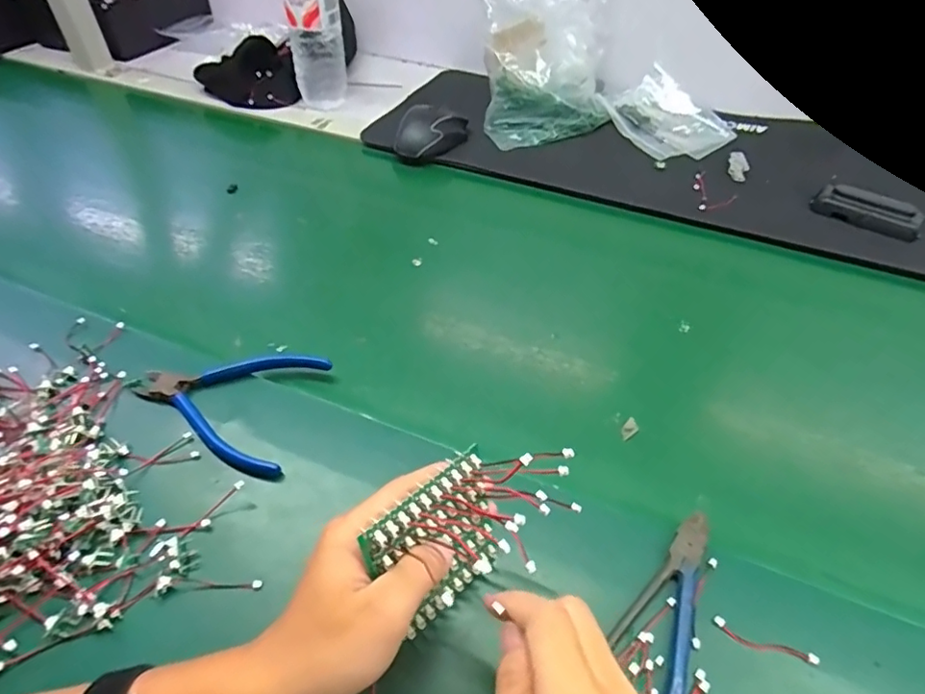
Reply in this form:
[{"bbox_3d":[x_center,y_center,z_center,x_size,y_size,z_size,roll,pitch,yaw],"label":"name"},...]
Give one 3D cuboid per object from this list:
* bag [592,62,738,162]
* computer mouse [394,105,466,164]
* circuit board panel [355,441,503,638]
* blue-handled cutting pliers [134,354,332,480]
[{"bbox_3d":[0.286,-0.331,0.788,0.146,0.042,0.177,-24,51,-25],"label":"bag"},{"bbox_3d":[-0.039,-0.283,0.726,0.062,0.046,0.108,28,49,31],"label":"computer mouse"},{"bbox_3d":[-0.010,0.114,0.305,0.078,0.090,0.017,-31,38,-32],"label":"circuit board panel"},{"bbox_3d":[-0.183,0.041,0.422,0.133,0.016,0.106,4,41,9],"label":"blue-handled cutting pliers"}]

